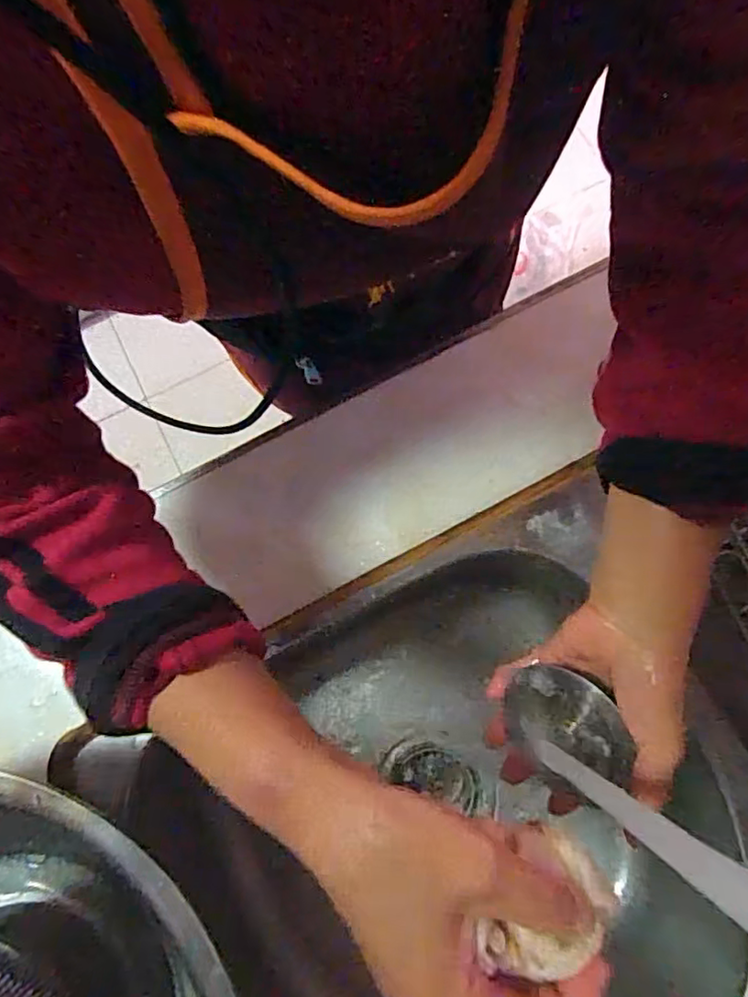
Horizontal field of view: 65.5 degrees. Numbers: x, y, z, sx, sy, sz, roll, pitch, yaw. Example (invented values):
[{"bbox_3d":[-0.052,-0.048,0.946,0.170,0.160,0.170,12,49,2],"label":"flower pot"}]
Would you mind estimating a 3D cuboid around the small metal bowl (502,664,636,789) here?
[{"bbox_3d":[0.111,0.133,0.340,0.066,0.032,0.066,-11,72,34],"label":"small metal bowl"}]

